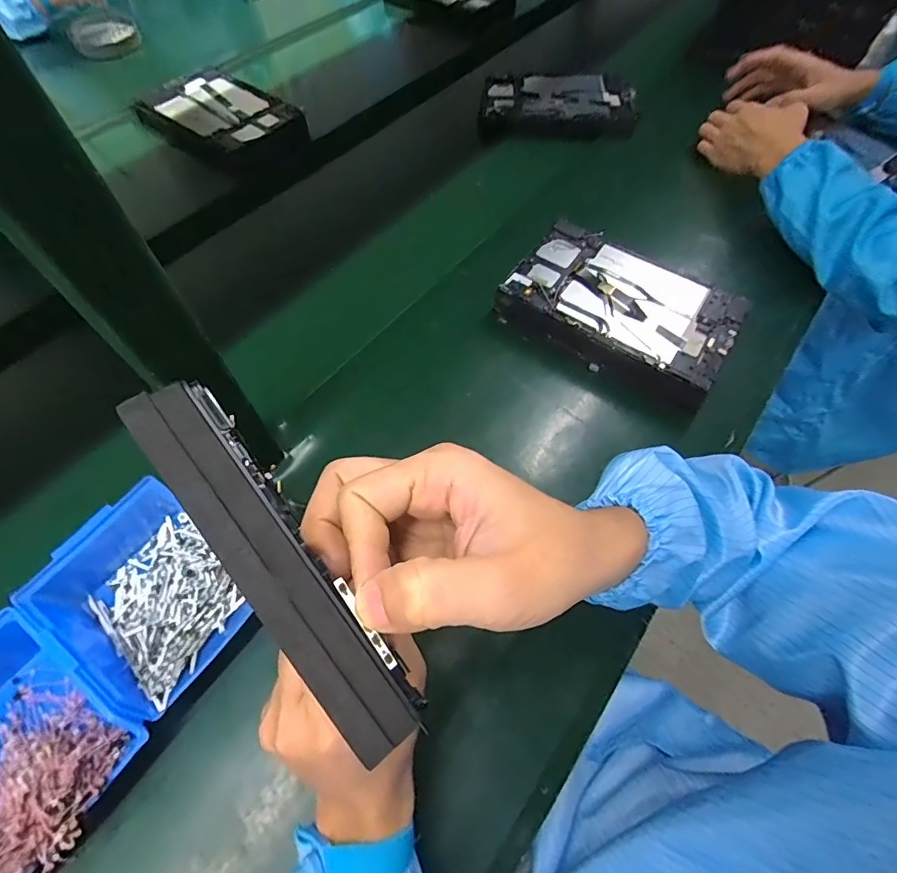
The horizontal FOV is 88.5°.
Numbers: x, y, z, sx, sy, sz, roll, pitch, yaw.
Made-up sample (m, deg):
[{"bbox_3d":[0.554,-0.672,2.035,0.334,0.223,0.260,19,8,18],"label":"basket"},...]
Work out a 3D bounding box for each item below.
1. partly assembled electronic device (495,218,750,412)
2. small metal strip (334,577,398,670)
[{"bbox_3d":[0.193,-0.142,0.529,0.237,0.056,0.150,30,65,15],"label":"partly assembled electronic device"},{"bbox_3d":[-0.030,0.067,0.166,0.004,0.004,0.037,-34,90,-18],"label":"small metal strip"}]

